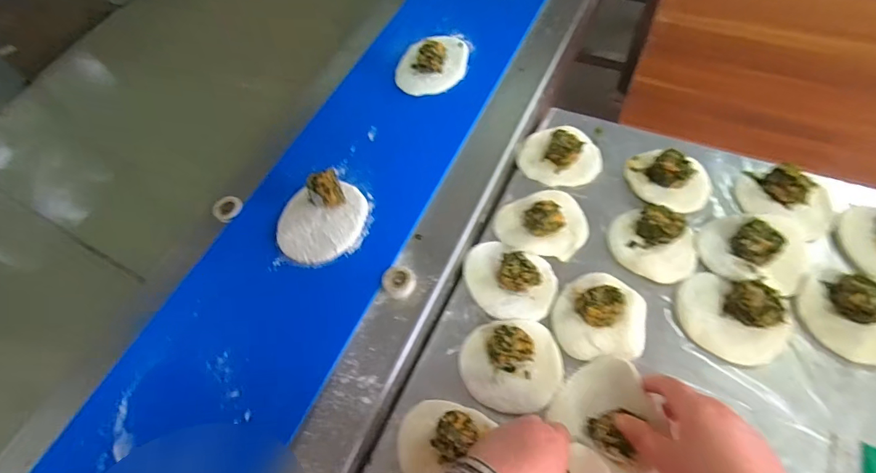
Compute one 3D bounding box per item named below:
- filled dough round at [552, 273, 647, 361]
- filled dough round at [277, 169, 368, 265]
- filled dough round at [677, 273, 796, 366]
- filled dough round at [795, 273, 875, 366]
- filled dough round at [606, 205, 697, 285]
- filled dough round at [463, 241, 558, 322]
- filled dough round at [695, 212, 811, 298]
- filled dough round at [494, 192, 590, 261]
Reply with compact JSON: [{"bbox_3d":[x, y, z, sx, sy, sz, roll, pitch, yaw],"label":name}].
[{"bbox_3d":[0.163,0.075,0.435,0.086,0.026,0.090,-3,60,4],"label":"filled dough round"},{"bbox_3d":[-0.126,-0.022,0.465,0.096,0.045,0.091,-2,62,3],"label":"filled dough round"},{"bbox_3d":[0.285,0.074,0.421,0.081,0.025,0.097,-33,65,-13],"label":"filled dough round"},{"bbox_3d":[0.400,0.072,0.409,0.093,0.030,0.083,-6,62,1],"label":"filled dough round"},{"bbox_3d":[0.231,0.006,0.467,0.089,0.025,0.074,28,66,20],"label":"filled dough round"},{"bbox_3d":[0.073,0.044,0.460,0.100,0.029,0.078,22,64,17],"label":"filled dough round"},{"bbox_3d":[0.330,0.006,0.454,0.097,0.026,0.090,-2,62,3],"label":"filled dough round"},{"bbox_3d":[0.118,-0.024,0.491,0.100,0.031,0.084,10,61,11],"label":"filled dough round"}]

